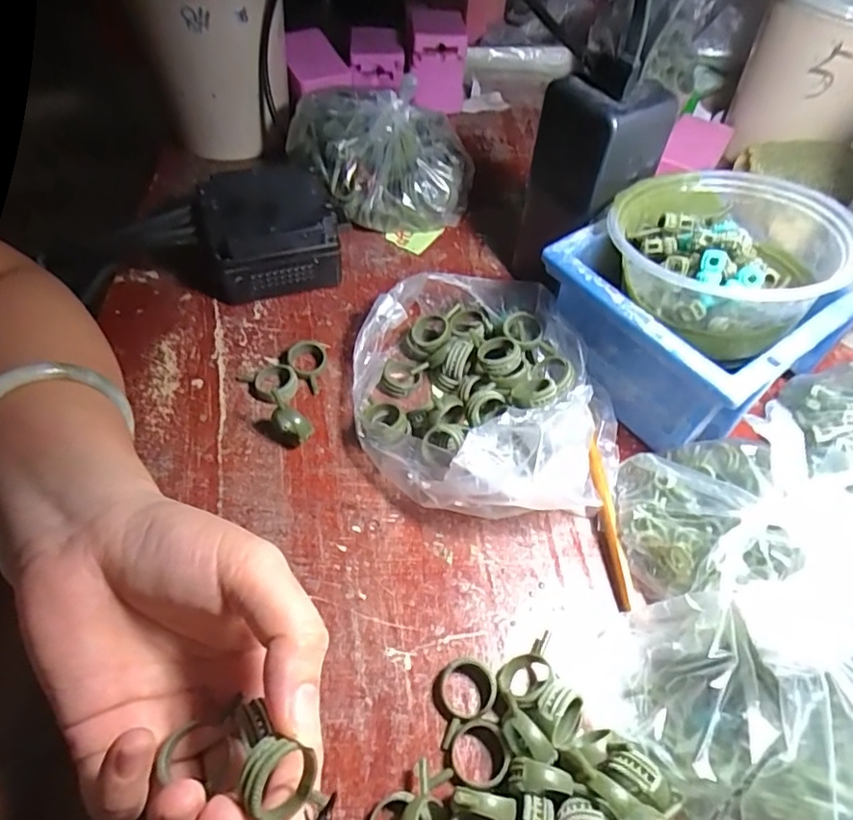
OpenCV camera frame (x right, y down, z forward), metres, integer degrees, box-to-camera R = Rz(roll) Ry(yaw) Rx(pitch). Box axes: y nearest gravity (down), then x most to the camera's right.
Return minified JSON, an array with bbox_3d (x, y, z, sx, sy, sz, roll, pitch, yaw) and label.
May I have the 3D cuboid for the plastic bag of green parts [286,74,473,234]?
[{"bbox_3d":[-0.034,-0.181,0.421,0.132,0.062,0.091,-2,54,-4],"label":"plastic bag of green parts"}]

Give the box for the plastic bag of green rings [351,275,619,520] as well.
[{"bbox_3d":[0.029,-0.016,0.313,0.137,0.048,0.159,-2,54,-4],"label":"plastic bag of green rings"}]

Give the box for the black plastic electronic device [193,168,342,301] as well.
[{"bbox_3d":[-0.103,-0.116,0.376,0.083,0.052,0.073,-13,55,-12],"label":"black plastic electronic device"}]

